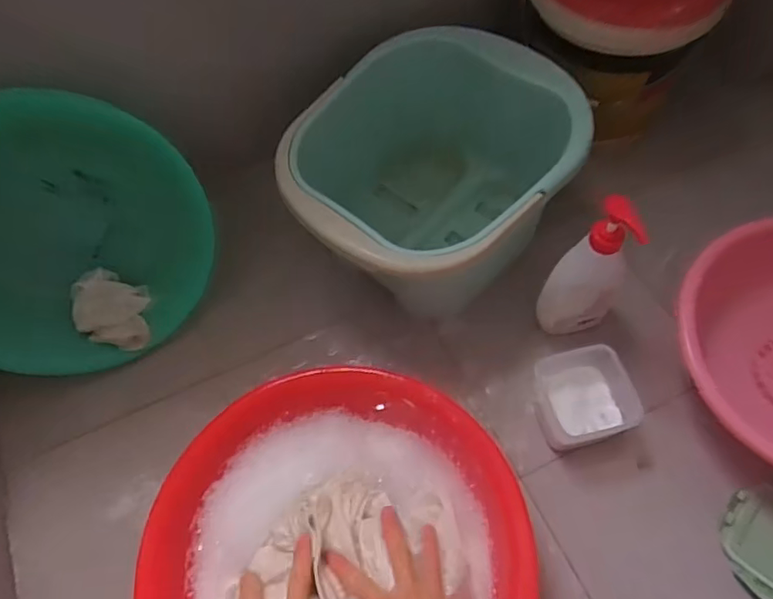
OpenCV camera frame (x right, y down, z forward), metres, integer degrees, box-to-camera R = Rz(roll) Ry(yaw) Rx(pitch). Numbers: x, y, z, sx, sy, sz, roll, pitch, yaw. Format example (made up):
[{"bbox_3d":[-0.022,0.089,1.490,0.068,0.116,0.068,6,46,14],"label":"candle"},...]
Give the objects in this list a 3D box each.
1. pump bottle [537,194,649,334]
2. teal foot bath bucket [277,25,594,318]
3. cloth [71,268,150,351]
[{"bbox_3d":[0.240,-0.023,0.679,0.082,0.260,0.066,30,68,18],"label":"pump bottle"},{"bbox_3d":[0.048,-0.171,0.789,0.372,0.250,0.372,-1,67,2],"label":"teal foot bath bucket"},{"bbox_3d":[-0.381,0.014,0.793,0.128,0.030,0.092,20,65,13],"label":"cloth"}]

